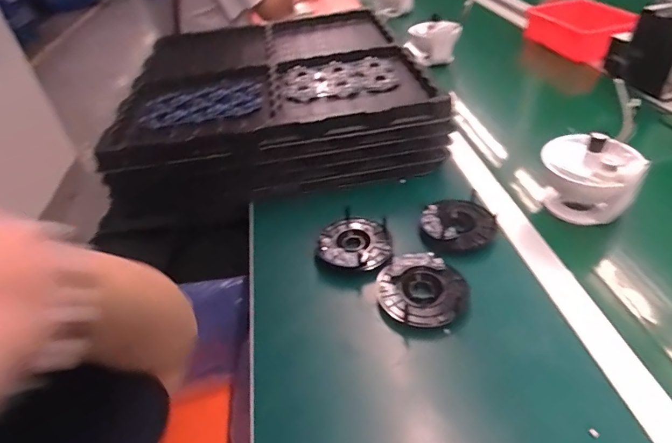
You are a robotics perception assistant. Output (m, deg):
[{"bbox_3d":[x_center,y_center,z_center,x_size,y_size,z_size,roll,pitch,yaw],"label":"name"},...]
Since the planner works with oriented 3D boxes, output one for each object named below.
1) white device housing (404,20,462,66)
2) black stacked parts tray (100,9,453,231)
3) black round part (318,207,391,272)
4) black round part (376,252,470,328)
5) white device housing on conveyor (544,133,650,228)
[{"bbox_3d":[0.245,-0.455,1.067,0.122,0.086,0.070,11,42,17],"label":"white device housing"},{"bbox_3d":[-0.130,-0.267,0.867,0.536,0.120,0.582,-9,40,-5],"label":"black stacked parts tray"},{"bbox_3d":[0.024,0.028,0.565,0.097,0.030,0.105,-2,40,2],"label":"black round part"},{"bbox_3d":[0.099,0.082,0.495,0.090,0.034,0.099,-2,40,2],"label":"black round part"},{"bbox_3d":[0.344,-0.056,0.579,0.109,0.115,0.096,8,41,14],"label":"white device housing on conveyor"}]

